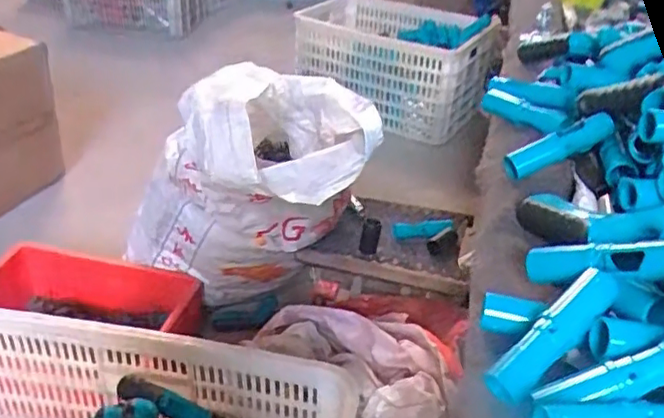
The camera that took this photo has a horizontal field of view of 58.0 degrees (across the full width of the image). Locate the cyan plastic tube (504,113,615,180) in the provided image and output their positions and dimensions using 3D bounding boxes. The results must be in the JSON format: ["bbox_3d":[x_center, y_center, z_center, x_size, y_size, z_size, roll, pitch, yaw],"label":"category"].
[{"bbox_3d":[0.249,-0.068,0.657,0.121,0.029,0.023,-25,36,0],"label":"cyan plastic tube"}]

